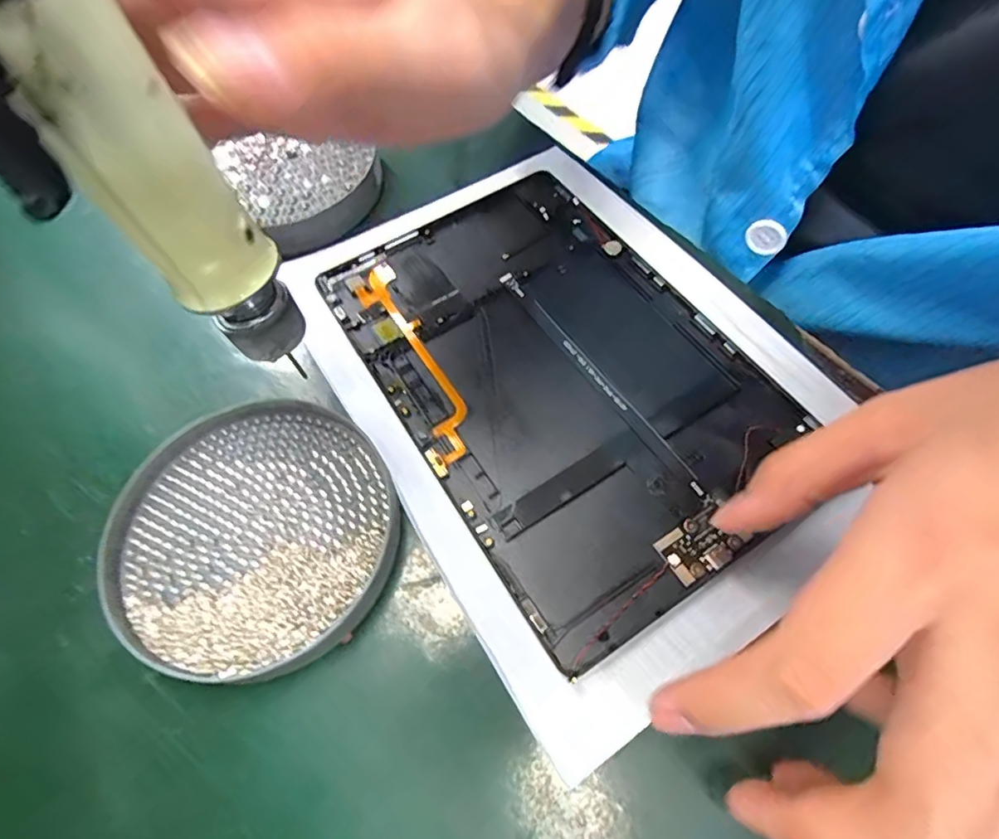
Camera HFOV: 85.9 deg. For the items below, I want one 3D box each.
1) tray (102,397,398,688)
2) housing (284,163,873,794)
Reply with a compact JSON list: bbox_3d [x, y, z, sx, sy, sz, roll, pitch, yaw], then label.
[{"bbox_3d":[-0.102,0.046,0.225,0.112,0.015,0.114,-1,61,2],"label":"tray"},{"bbox_3d":[0.029,-0.027,0.265,0.199,0.010,0.273,-31,65,-14],"label":"housing"}]

